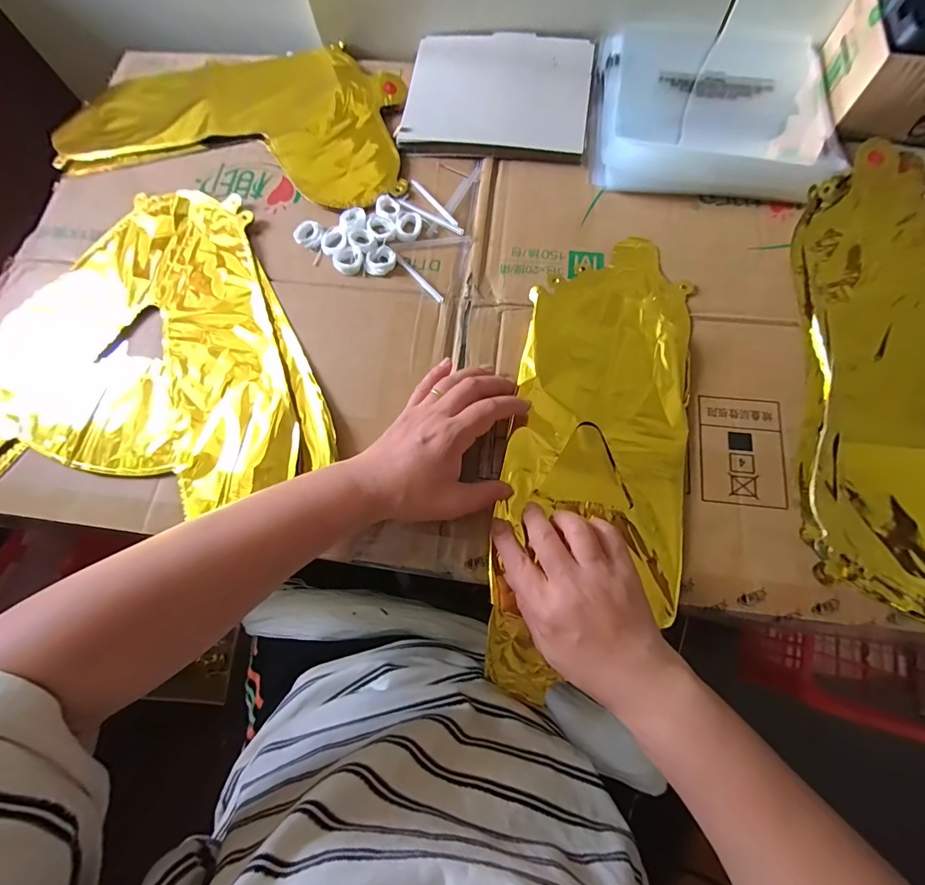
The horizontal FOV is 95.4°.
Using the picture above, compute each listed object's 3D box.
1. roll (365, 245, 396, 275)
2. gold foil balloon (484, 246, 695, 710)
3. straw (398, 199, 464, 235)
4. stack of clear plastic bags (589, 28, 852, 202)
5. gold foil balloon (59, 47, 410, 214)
[{"bbox_3d":[-0.080,-0.175,0.406,0.031,0.007,0.026,-24,73,-5],"label":"roll"},{"bbox_3d":[0.113,0.009,0.359,0.150,0.043,0.403,14,80,7],"label":"gold foil balloon"},{"bbox_3d":[-0.032,-0.226,0.422,0.076,0.005,0.008,31,76,12],"label":"straw"},{"bbox_3d":[0.255,-0.343,0.433,0.233,0.027,0.202,8,73,5],"label":"stack of clear plastic bags"},{"bbox_3d":[-0.249,-0.369,0.472,0.398,0.011,0.216,9,73,6],"label":"gold foil balloon"}]

